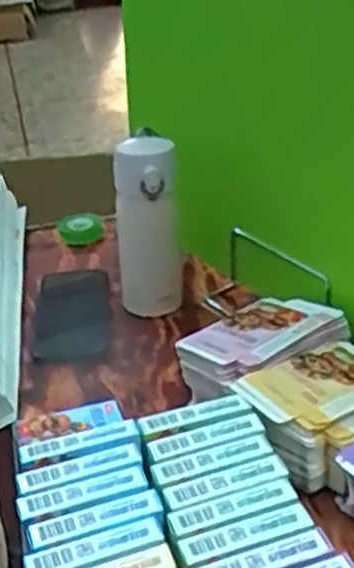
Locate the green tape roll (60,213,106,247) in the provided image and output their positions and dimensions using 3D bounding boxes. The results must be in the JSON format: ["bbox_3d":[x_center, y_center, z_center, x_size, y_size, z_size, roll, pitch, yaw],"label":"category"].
[{"bbox_3d":[-0.121,-0.072,1.004,0.052,0.022,0.047,-15,33,-21],"label":"green tape roll"}]

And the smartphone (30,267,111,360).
[{"bbox_3d":[-0.113,0.030,0.864,0.077,0.008,0.163,-4,31,-3],"label":"smartphone"}]

